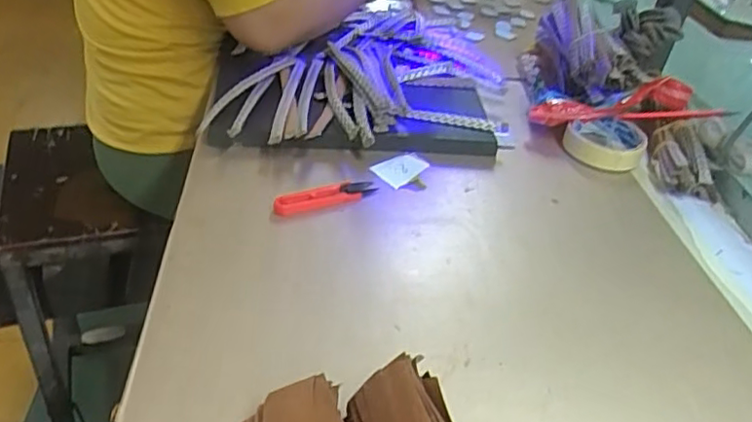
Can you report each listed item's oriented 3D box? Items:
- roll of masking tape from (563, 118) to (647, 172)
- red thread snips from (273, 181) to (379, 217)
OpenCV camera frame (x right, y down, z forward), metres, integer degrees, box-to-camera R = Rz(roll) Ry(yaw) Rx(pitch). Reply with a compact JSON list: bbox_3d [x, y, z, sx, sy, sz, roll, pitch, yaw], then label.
[{"bbox_3d":[0.256,-0.077,0.700,0.085,0.030,0.082,5,38,-4],"label":"roll of masking tape"},{"bbox_3d":[-0.045,-0.013,0.578,0.100,0.014,0.026,-14,43,-25],"label":"red thread snips"}]

